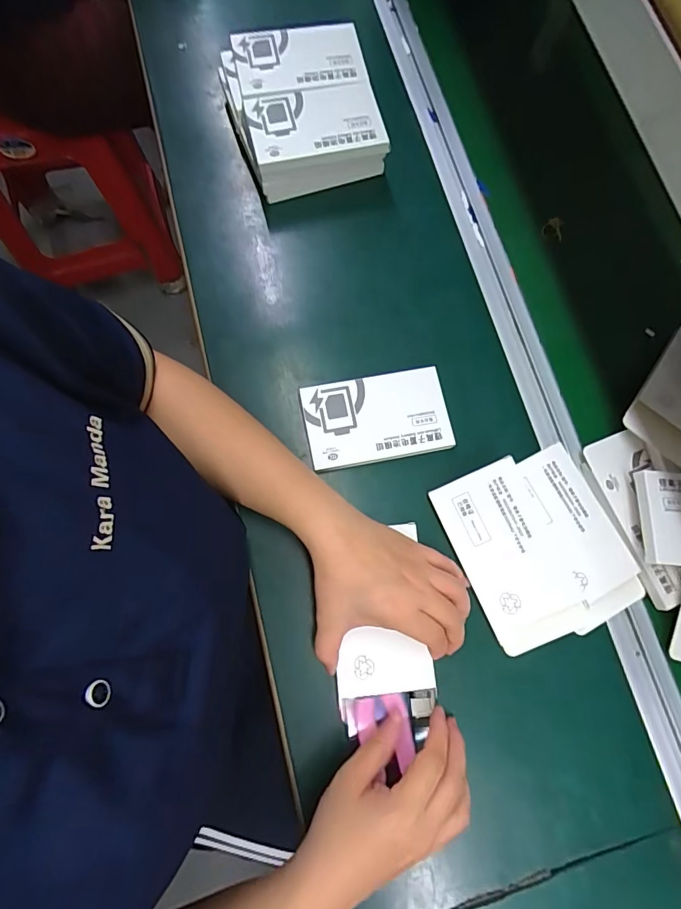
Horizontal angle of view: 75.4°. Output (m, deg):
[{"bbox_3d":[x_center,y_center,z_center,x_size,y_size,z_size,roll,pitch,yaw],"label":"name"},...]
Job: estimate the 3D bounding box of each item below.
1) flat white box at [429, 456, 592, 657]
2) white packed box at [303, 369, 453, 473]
[{"bbox_3d":[0.152,0.091,0.395,0.084,0.013,0.161,-24,82,4],"label":"flat white box"},{"bbox_3d":[0.035,-0.034,0.426,0.135,0.013,0.083,-10,76,-4],"label":"white packed box"}]

